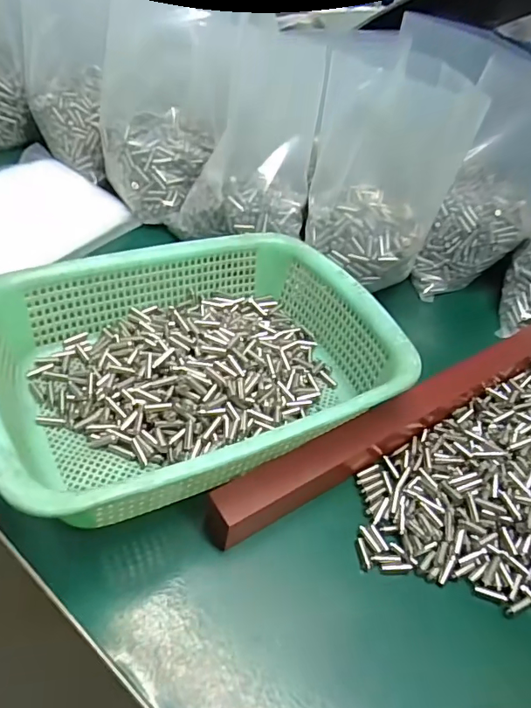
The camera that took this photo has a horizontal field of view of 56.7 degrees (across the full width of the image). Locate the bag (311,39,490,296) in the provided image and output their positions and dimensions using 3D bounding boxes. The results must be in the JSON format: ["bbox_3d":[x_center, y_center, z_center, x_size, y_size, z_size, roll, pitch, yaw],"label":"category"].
[{"bbox_3d":[0.117,-0.180,0.493,0.133,0.170,0.142,13,46,8],"label":"bag"}]

